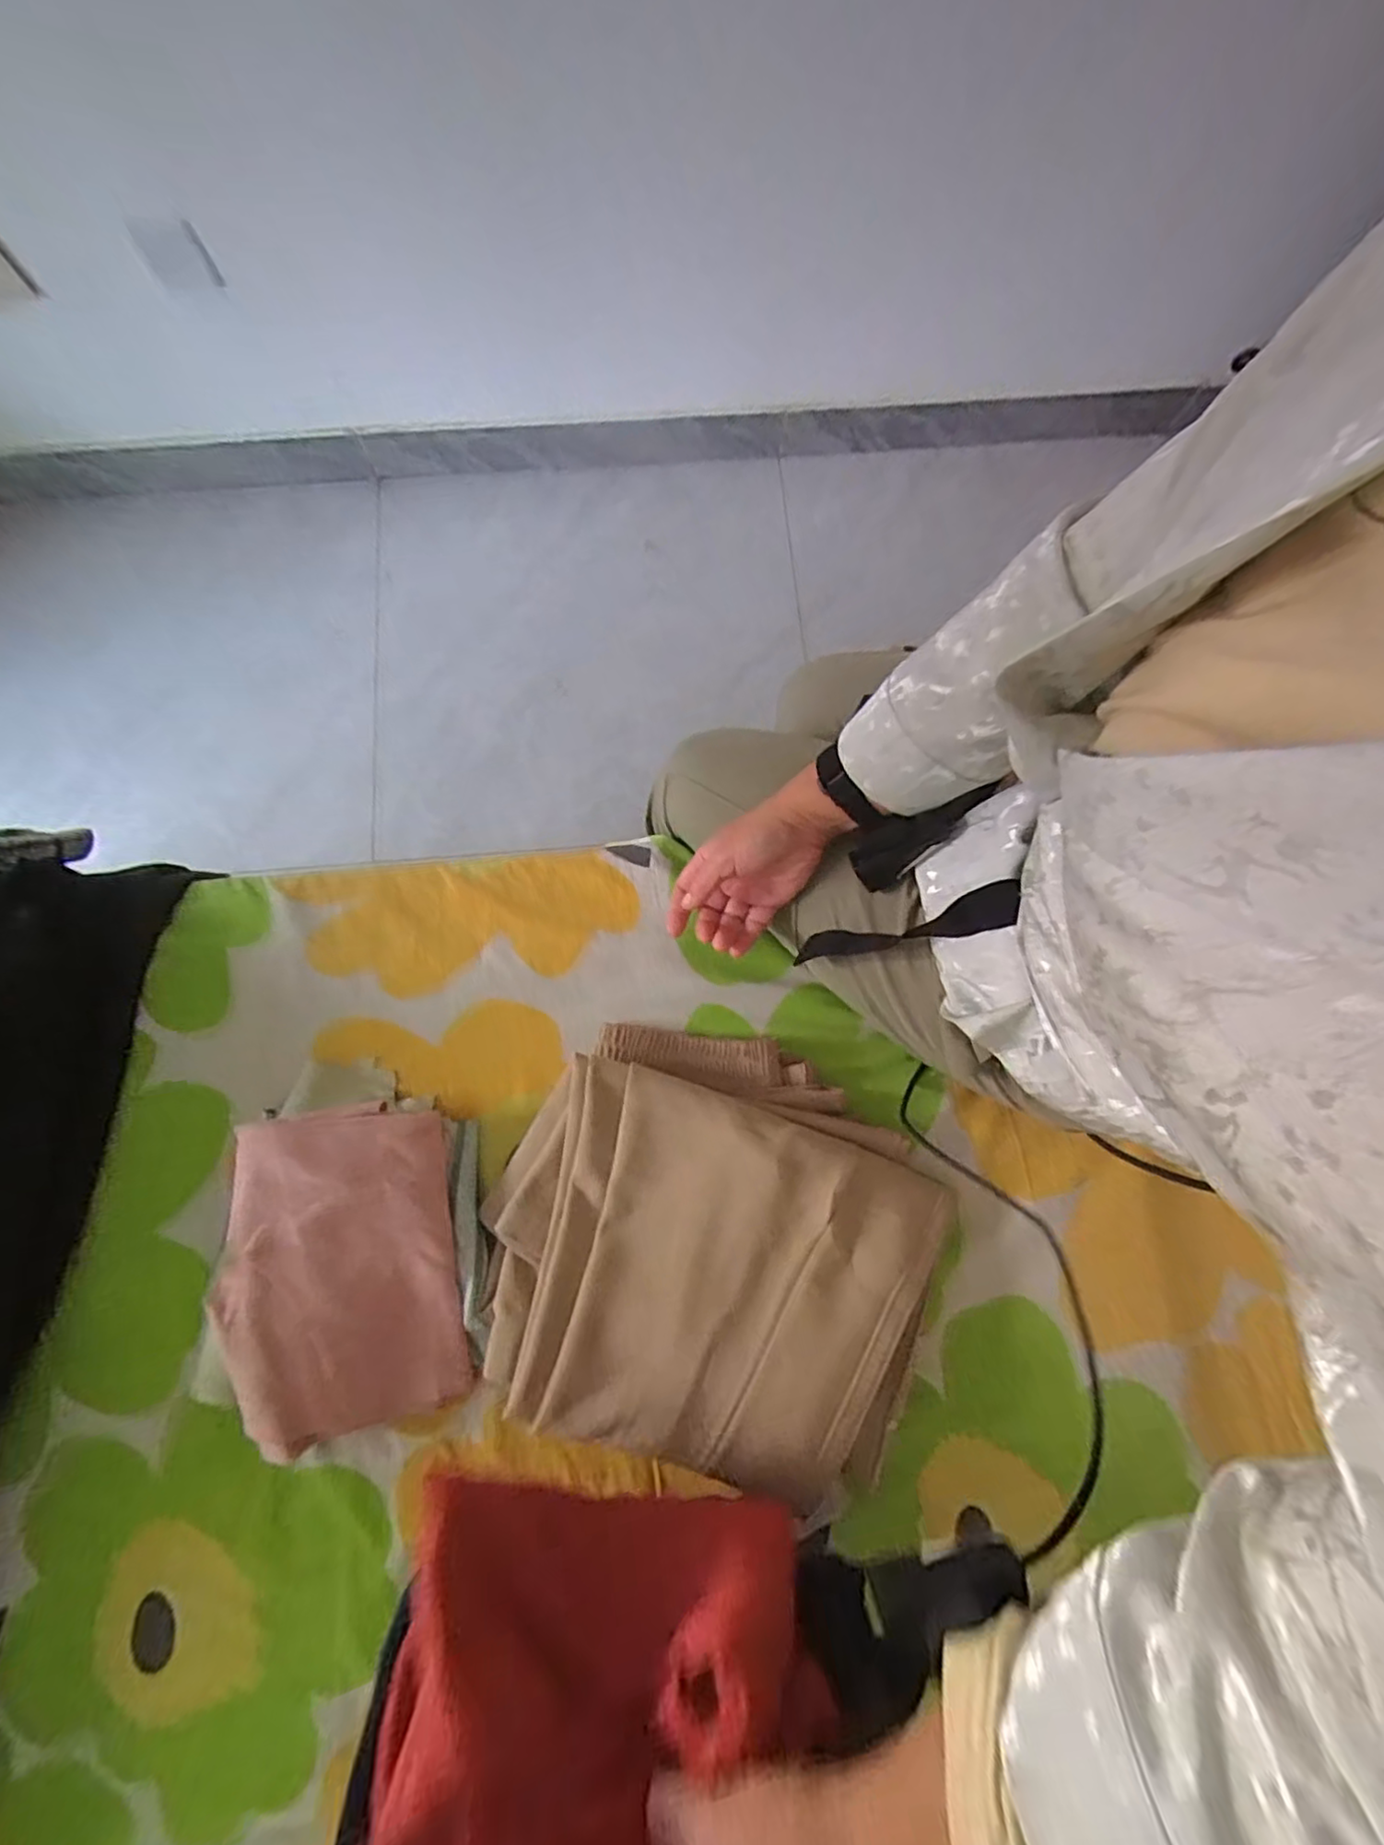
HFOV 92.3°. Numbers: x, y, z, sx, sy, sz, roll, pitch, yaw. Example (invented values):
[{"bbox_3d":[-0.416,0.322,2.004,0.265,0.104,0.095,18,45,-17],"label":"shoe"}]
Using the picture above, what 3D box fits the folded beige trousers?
[{"bbox_3d":[0.014,0.254,0.520,0.331,0.058,0.301,25,79,4],"label":"folded beige trousers"}]

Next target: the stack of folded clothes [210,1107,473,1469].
[{"bbox_3d":[-0.263,0.263,0.511,0.152,0.072,0.231,-9,79,-3],"label":"stack of folded clothes"}]

